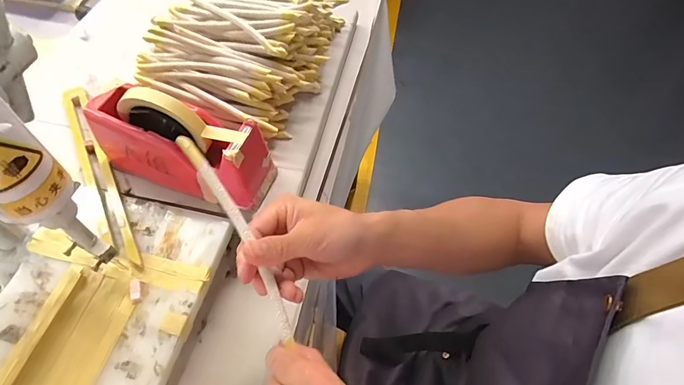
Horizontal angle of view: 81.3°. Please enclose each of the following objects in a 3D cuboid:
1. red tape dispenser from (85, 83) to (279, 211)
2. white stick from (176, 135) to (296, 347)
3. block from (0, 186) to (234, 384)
[{"bbox_3d":[-0.184,-0.064,0.459,0.200,0.117,0.082,20,58,10],"label":"red tape dispenser"},{"bbox_3d":[-0.080,0.032,0.311,0.016,0.007,0.176,-28,85,-17],"label":"white stick"},{"bbox_3d":[-0.263,0.133,0.403,0.202,0.020,0.293,13,60,6],"label":"block"}]

